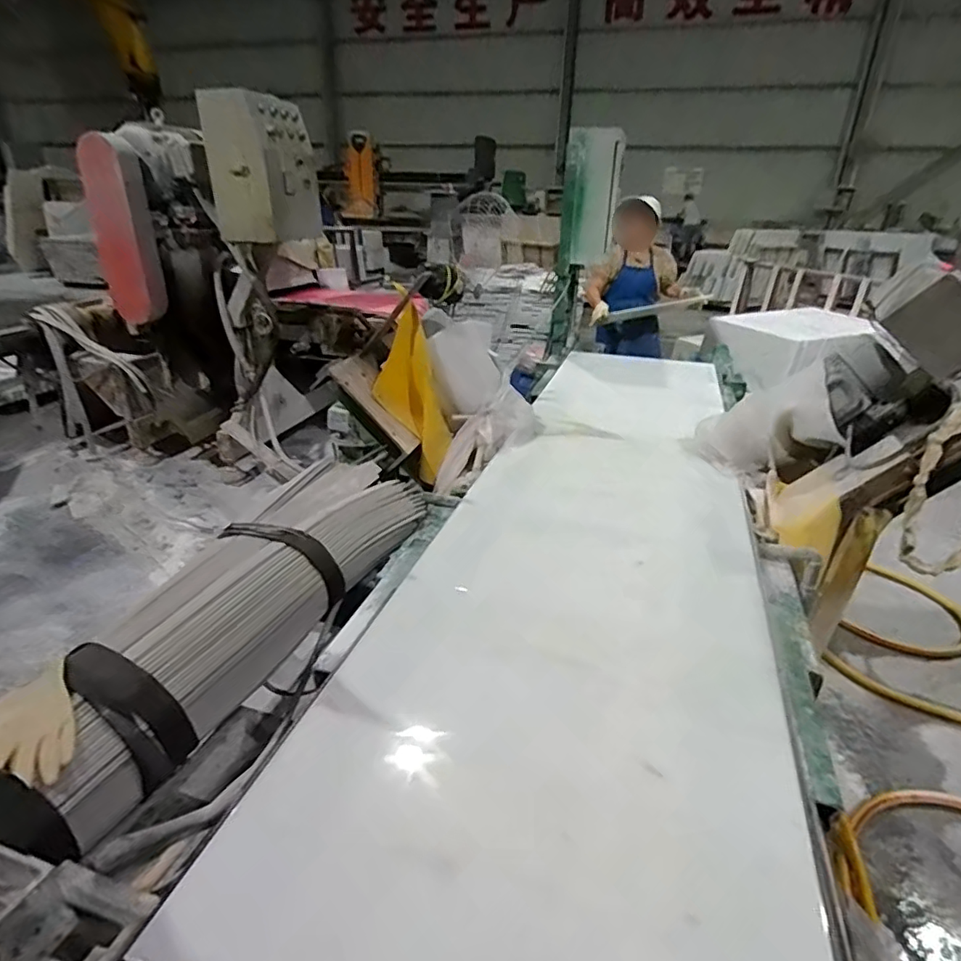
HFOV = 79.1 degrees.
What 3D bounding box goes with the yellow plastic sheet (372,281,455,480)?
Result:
[{"bbox_3d":[-0.189,-0.241,1.525,0.158,0.489,0.046,-16,8,-28],"label":"yellow plastic sheet"}]

